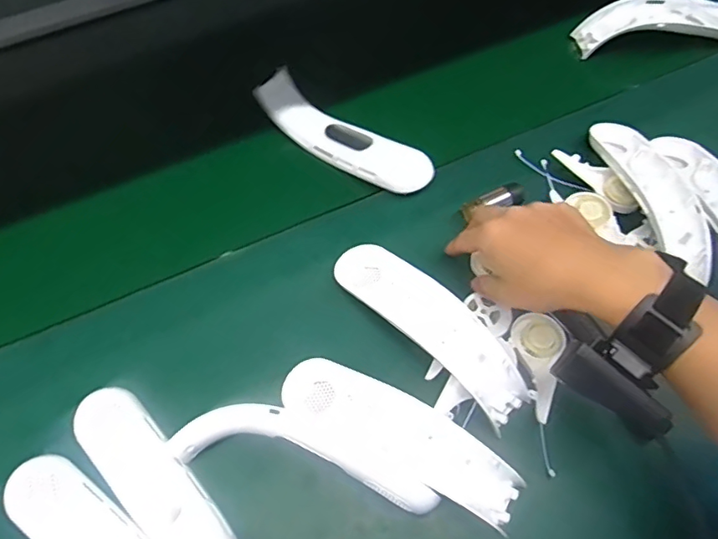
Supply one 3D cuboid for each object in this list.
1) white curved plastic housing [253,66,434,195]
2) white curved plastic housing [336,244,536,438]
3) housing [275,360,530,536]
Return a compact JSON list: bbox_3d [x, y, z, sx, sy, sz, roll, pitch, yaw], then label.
[{"bbox_3d":[-0.015,-0.135,0.531,0.195,0.040,0.047,32,69,15],"label":"white curved plastic housing"},{"bbox_3d":[0.061,0.043,0.441,0.054,0.039,0.193,-42,70,-17],"label":"white curved plastic housing"},{"bbox_3d":[0.030,0.125,0.403,0.189,0.045,0.055,25,67,13],"label":"housing"}]

